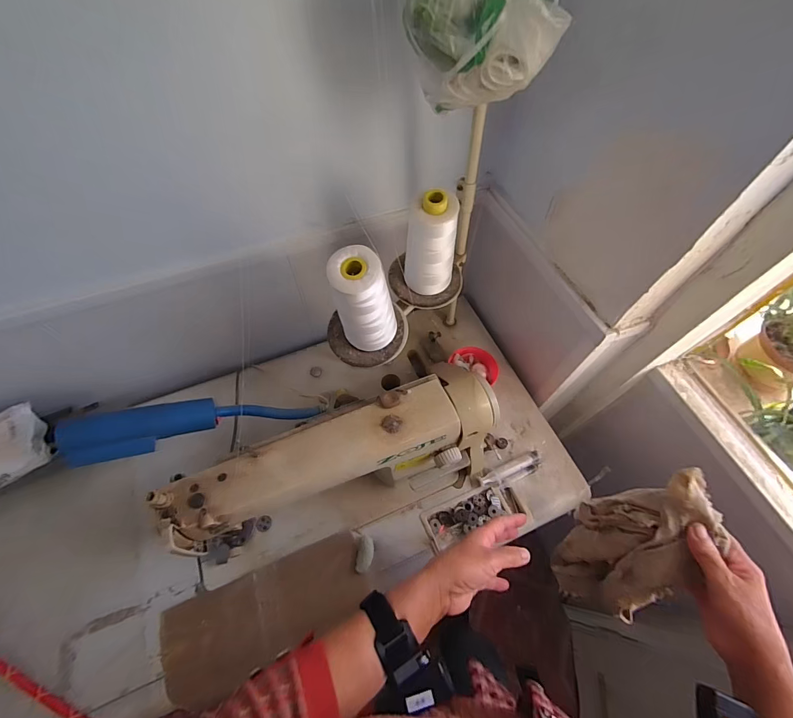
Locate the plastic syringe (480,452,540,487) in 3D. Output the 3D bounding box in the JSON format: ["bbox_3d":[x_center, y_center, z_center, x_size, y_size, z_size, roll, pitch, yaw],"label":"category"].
[{"bbox_3d":[0.215,0.211,0.673,0.117,0.023,0.032,-20,63,-12],"label":"plastic syringe"}]

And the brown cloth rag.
[{"bbox_3d":[0.282,0.232,0.444,0.086,0.244,0.094,38,36,18],"label":"brown cloth rag"}]

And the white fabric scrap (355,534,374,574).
[{"bbox_3d":[-0.052,0.327,0.603,0.027,0.005,0.055,5,61,1],"label":"white fabric scrap"}]

